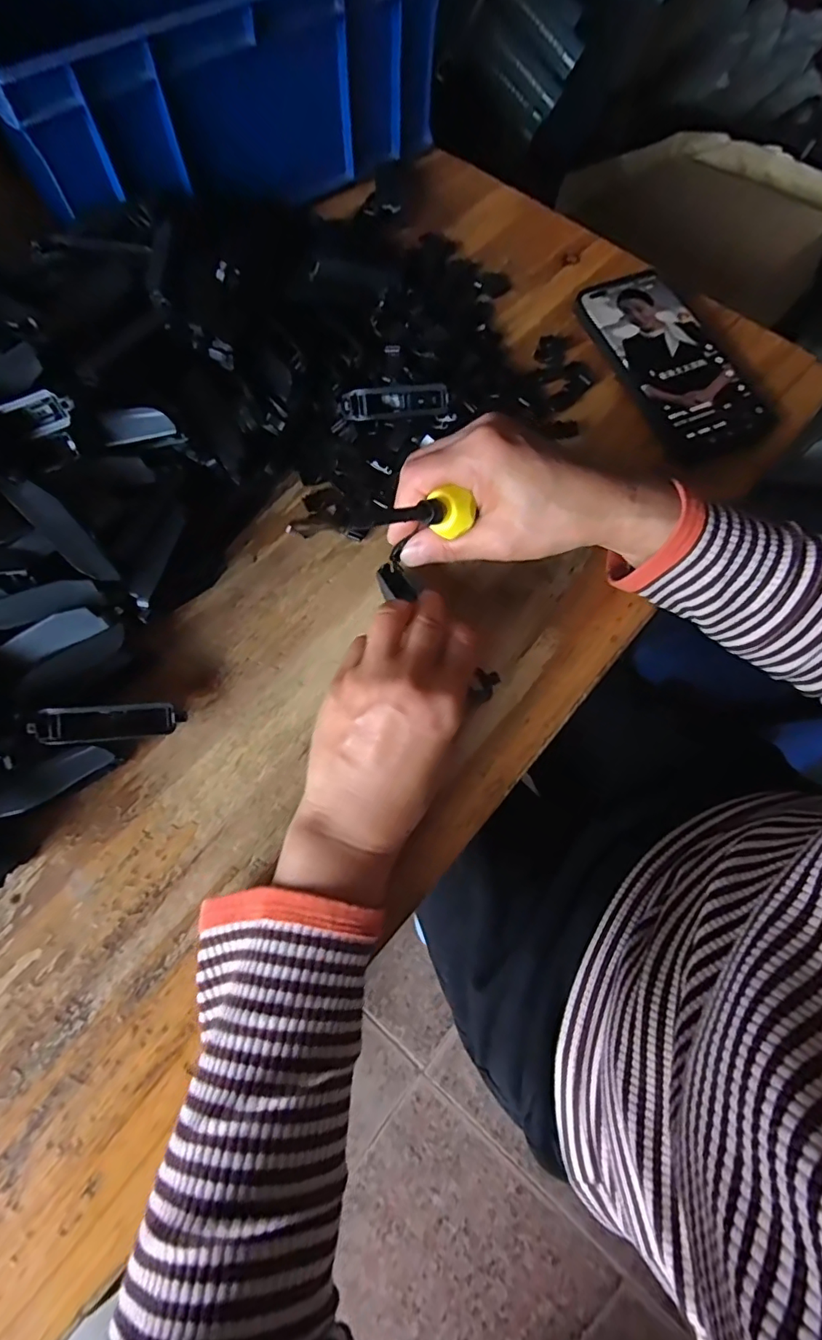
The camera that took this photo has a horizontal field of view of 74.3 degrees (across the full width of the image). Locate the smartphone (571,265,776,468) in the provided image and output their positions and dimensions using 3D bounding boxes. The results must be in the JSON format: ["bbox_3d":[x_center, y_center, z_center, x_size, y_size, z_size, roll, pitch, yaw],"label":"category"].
[{"bbox_3d":[0.191,-0.226,0.398,0.079,0.015,0.163,-20,71,-7],"label":"smartphone"}]

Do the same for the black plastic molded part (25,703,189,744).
[{"bbox_3d":[-0.159,0.027,0.287,0.071,0.006,0.018,-2,69,-18],"label":"black plastic molded part"}]

